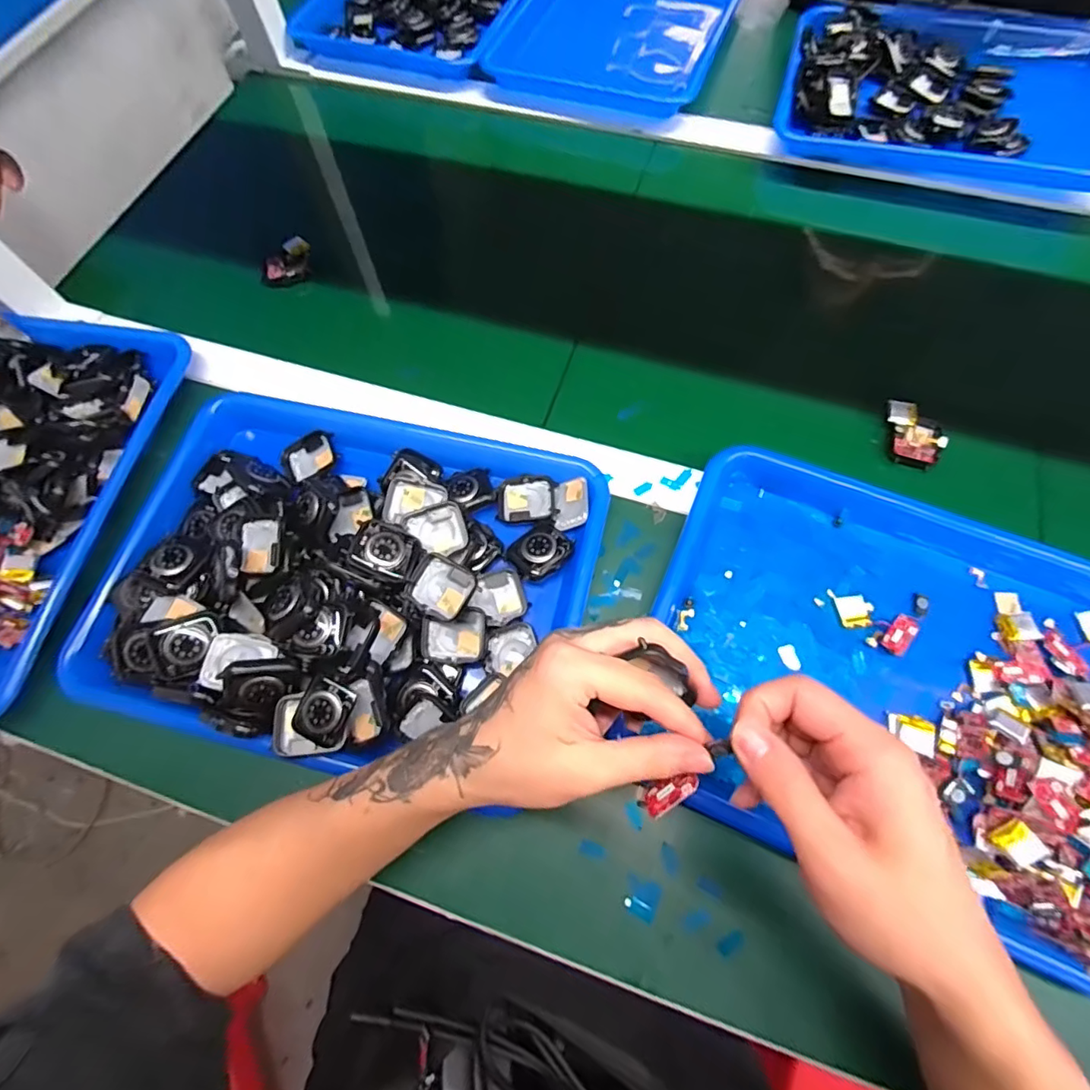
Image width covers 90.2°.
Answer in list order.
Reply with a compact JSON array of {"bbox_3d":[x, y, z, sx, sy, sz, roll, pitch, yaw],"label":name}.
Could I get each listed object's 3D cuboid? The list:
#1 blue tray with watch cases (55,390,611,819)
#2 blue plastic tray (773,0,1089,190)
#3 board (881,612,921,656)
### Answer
[{"bbox_3d":[-0.138,0.016,0.384,0.329,0.053,0.250,13,70,7],"label":"blue tray with watch cases"},{"bbox_3d":[0.438,-0.498,0.586,0.344,0.040,0.258,15,70,8],"label":"blue plastic tray"},{"bbox_3d":[0.246,0.062,0.375,0.016,0.004,0.033,40,75,16],"label":"board"}]

